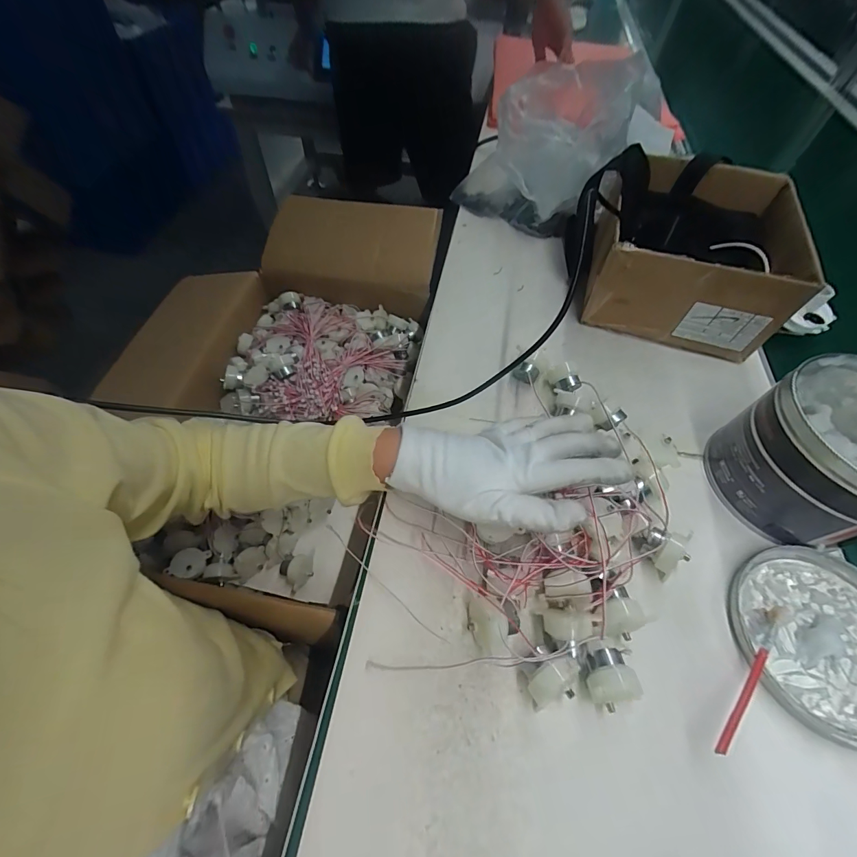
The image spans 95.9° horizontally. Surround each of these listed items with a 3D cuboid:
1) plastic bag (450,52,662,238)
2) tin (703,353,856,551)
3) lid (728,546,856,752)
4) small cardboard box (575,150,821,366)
[{"bbox_3d":[0.161,-0.392,0.541,0.211,0.173,0.171,26,61,15],"label":"plastic bag"},{"bbox_3d":[0.328,0.020,0.317,0.135,0.100,0.122,-20,60,-14],"label":"tin"},{"bbox_3d":[0.298,0.155,0.283,0.127,0.012,0.125,1,58,-1],"label":"lid"},{"bbox_3d":[0.295,-0.207,0.459,0.200,0.106,0.205,16,59,9],"label":"small cardboard box"}]

